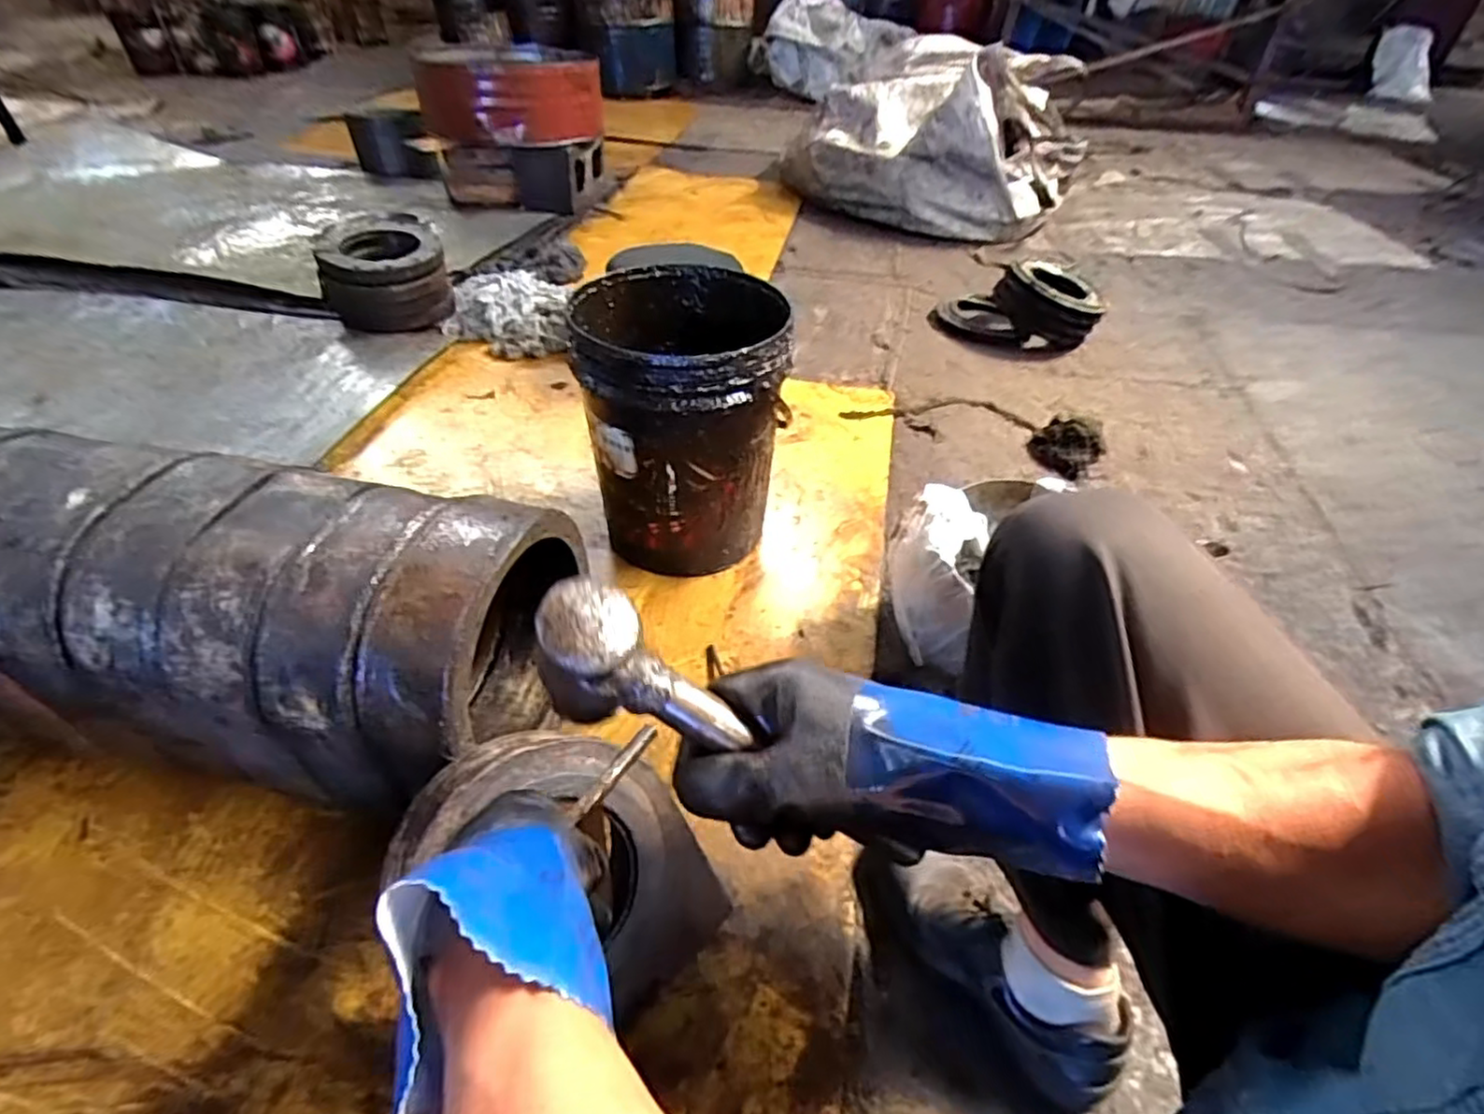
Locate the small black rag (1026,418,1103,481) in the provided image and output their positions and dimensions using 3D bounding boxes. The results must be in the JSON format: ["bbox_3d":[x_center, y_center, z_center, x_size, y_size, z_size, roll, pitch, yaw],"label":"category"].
[{"bbox_3d":[0.634,-0.220,1.324,0.131,0.069,0.123,25,47,21],"label":"small black rag"}]

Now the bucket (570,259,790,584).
[{"bbox_3d":[-0.090,-0.191,1.024,0.286,0.379,0.297,0,43,-5],"label":"bucket"}]

